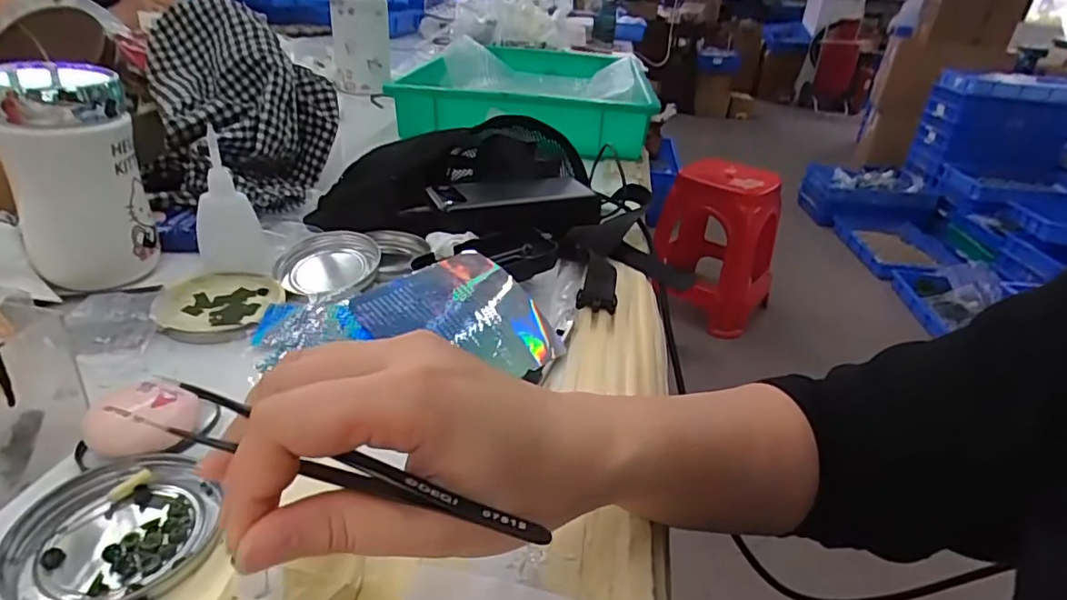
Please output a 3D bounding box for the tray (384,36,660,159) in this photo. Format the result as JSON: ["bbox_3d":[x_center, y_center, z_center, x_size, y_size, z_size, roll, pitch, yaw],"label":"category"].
[{"bbox_3d":[0.002,-0.361,1.014,0.351,0.101,0.548,6,29,3],"label":"tray"}]

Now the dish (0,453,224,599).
[{"bbox_3d":[-0.178,0.098,0.251,0.075,0.010,0.078,4,29,-2],"label":"dish"}]

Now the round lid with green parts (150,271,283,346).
[{"bbox_3d":[-0.217,0.004,0.408,0.074,0.014,0.078,4,29,-2],"label":"round lid with green parts"}]

